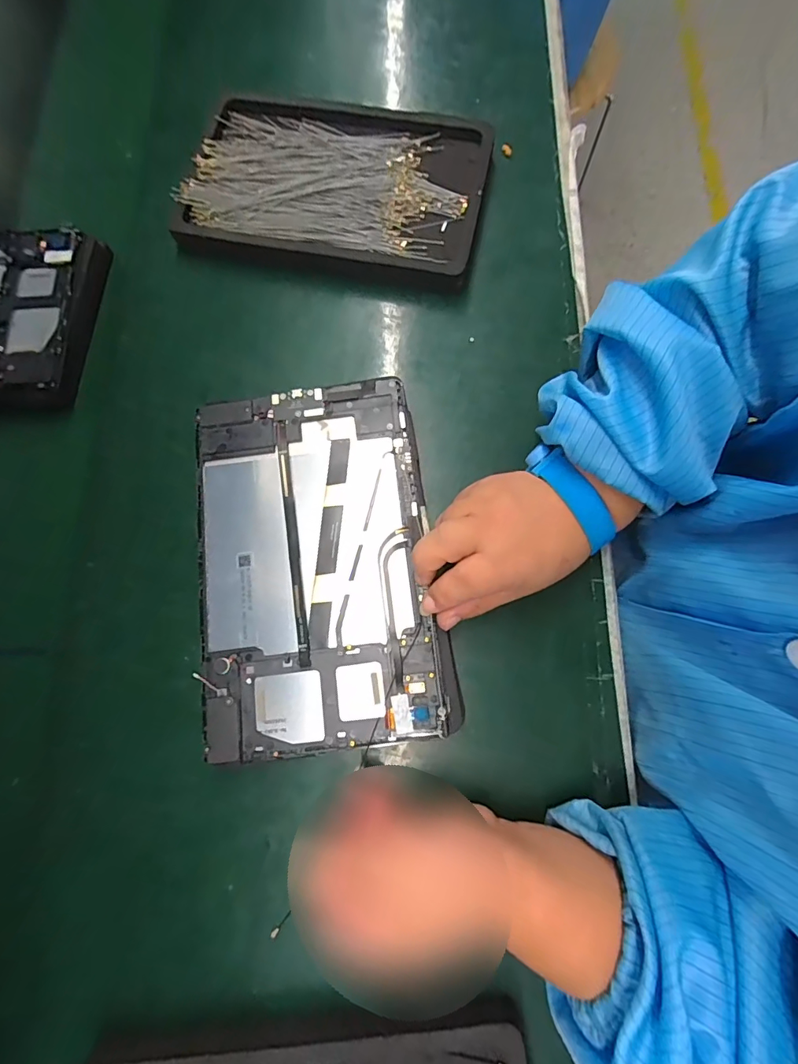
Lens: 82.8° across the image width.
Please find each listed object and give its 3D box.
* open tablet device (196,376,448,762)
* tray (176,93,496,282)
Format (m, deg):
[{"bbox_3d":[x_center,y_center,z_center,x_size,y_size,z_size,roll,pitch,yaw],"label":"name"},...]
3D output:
[{"bbox_3d":[-0.057,0.016,0.299,0.148,0.008,0.237,-7,76,0],"label":"open tablet device"},{"bbox_3d":[-0.054,-0.293,0.383,0.244,0.021,0.157,11,77,4],"label":"tray"}]

